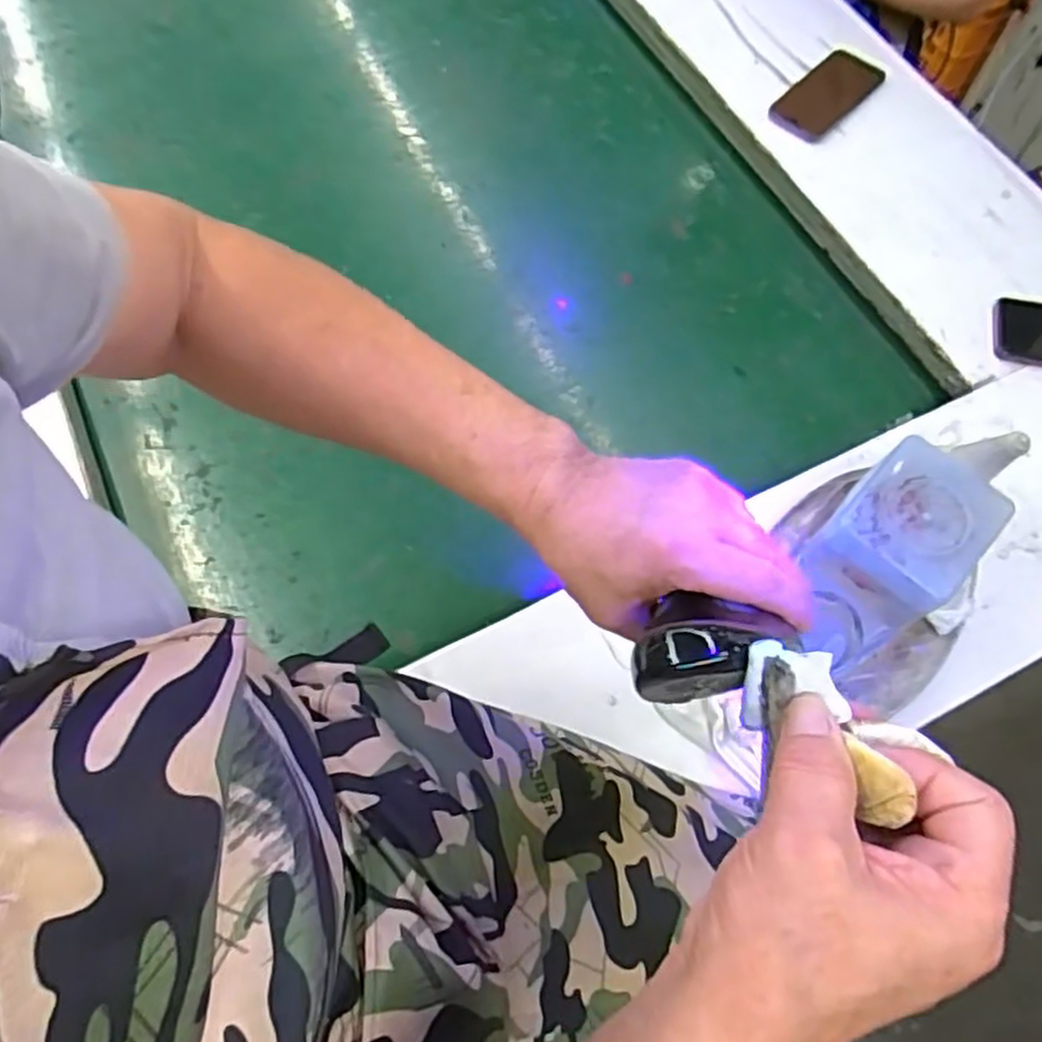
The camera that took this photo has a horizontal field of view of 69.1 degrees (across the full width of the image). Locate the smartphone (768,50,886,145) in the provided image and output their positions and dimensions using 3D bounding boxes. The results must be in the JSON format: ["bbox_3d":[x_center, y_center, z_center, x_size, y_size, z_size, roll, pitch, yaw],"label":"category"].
[{"bbox_3d":[0.386,-0.537,0.952,0.080,0.009,0.162,40,72,15],"label":"smartphone"}]

